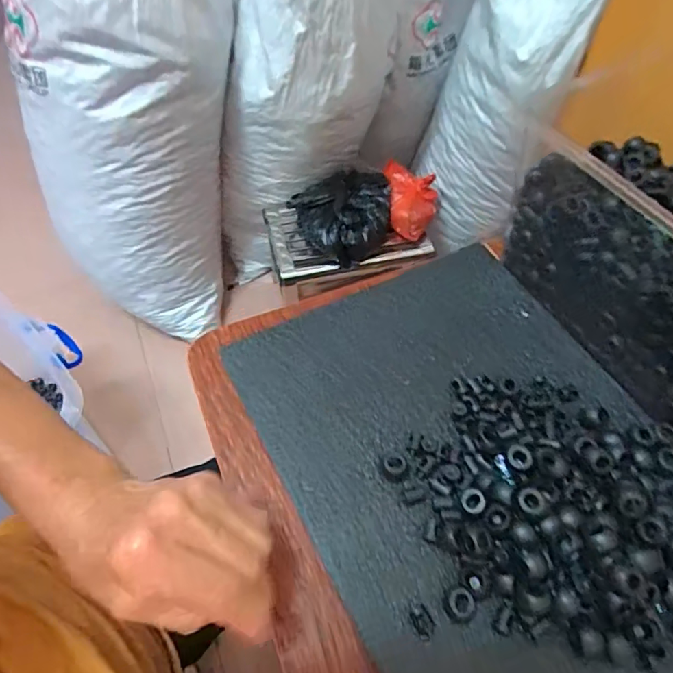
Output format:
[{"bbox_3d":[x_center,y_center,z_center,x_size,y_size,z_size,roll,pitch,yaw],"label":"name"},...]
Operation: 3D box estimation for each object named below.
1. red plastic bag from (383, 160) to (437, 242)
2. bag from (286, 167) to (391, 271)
[{"bbox_3d":[0.139,-0.263,0.918,0.092,0.072,0.159,0,56,0],"label":"red plastic bag"},{"bbox_3d":[0.028,-0.226,0.882,0.180,0.083,0.172,-24,59,-16],"label":"bag"}]

